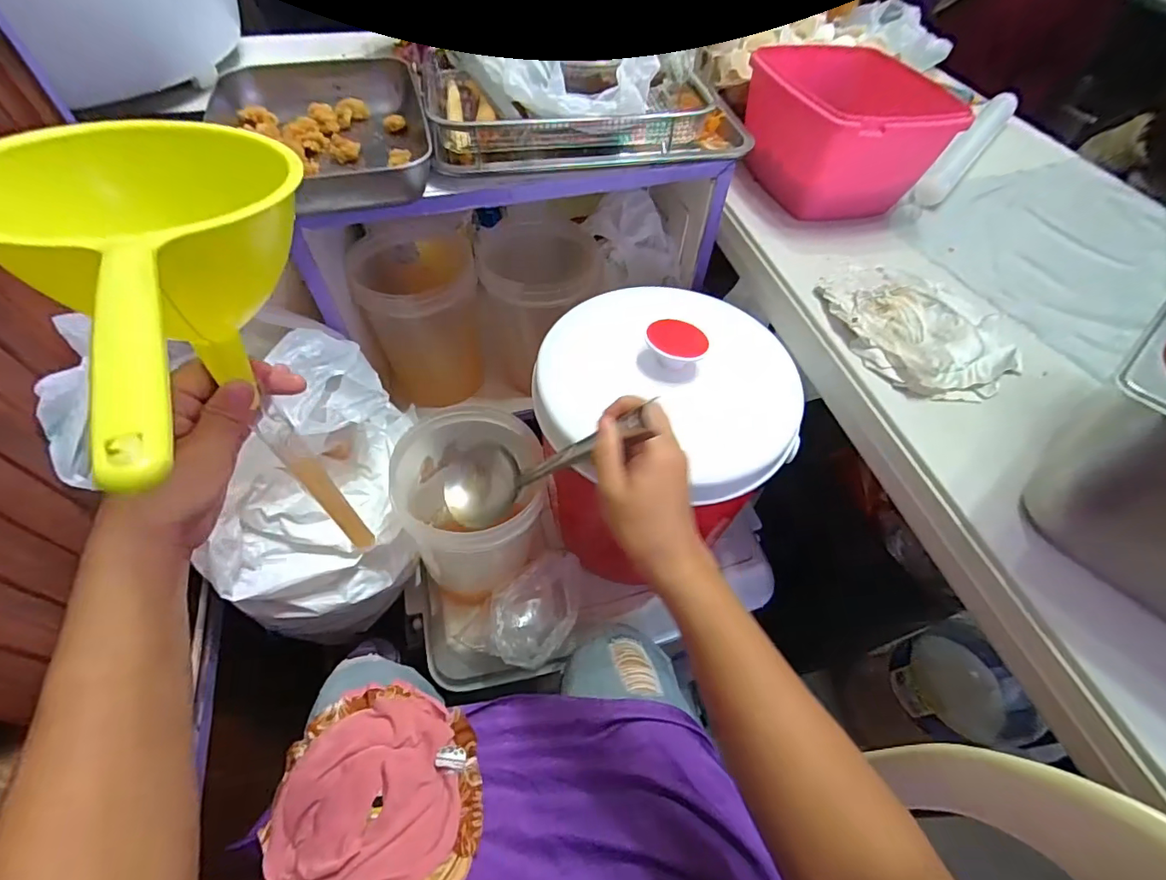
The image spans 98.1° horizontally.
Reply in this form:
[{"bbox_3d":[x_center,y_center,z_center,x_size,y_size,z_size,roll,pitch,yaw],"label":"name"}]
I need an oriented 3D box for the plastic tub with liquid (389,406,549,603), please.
[{"bbox_3d":[-0.133,0.086,0.618,0.143,0.200,0.158,1,54,-3],"label":"plastic tub with liquid"}]

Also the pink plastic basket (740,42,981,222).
[{"bbox_3d":[0.319,-0.368,0.621,0.186,0.116,0.200,-15,56,-14],"label":"pink plastic basket"}]

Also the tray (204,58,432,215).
[{"bbox_3d":[-0.269,-0.316,0.524,0.199,0.047,0.251,-13,56,-13],"label":"tray"}]

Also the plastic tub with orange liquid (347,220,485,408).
[{"bbox_3d":[-0.233,-0.184,0.769,0.148,0.192,0.171,-10,55,-11],"label":"plastic tub with orange liquid"}]

